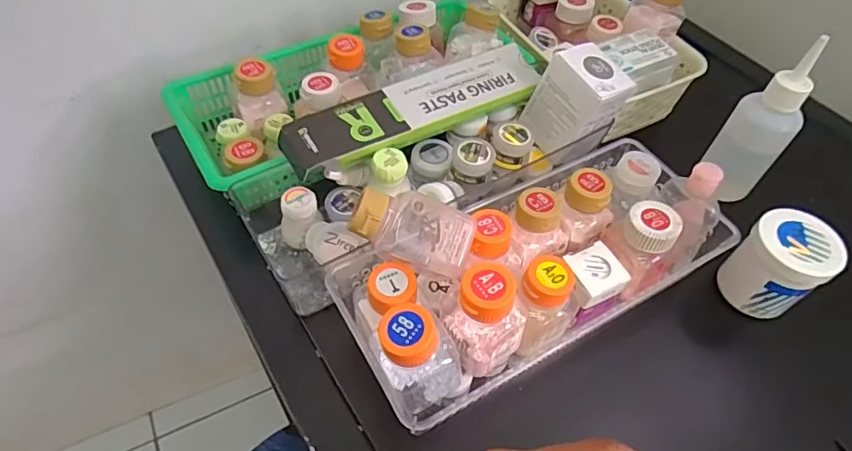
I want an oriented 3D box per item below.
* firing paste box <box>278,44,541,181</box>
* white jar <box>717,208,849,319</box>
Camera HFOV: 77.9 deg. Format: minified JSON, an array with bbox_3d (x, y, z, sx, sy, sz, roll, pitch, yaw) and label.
[{"bbox_3d":[-0.006,-0.089,0.398,0.205,0.019,0.047,-26,59,-22],"label":"firing paste box"},{"bbox_3d":[0.252,0.029,0.379,0.050,0.065,0.053,2,53,-3],"label":"white jar"}]

